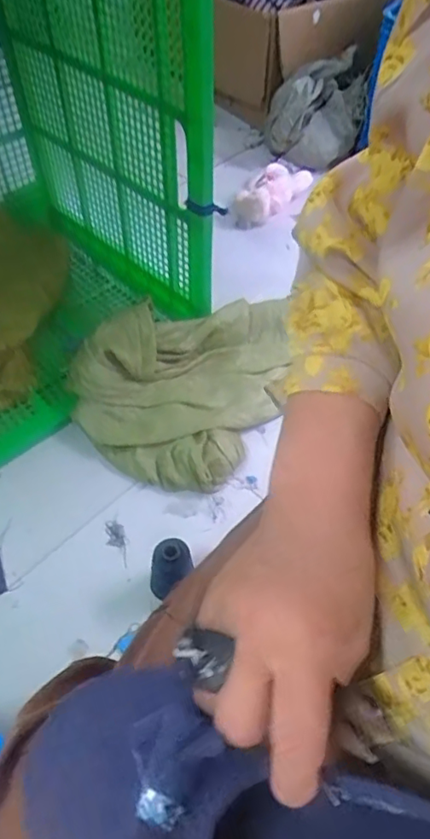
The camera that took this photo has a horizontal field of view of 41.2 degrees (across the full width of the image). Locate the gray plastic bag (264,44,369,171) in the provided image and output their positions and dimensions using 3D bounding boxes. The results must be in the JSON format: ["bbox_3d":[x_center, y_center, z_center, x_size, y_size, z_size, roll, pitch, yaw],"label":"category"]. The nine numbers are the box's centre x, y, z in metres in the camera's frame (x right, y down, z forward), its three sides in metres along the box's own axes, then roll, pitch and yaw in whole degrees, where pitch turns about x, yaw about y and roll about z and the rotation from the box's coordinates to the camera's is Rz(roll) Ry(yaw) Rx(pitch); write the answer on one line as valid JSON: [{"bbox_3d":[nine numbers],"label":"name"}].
[{"bbox_3d":[0.259,-0.795,1.468,0.244,0.194,0.238,9,53,6],"label":"gray plastic bag"}]

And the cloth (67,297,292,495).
[{"bbox_3d":[-0.020,-0.090,1.038,0.325,0.122,0.453,37,60,24],"label":"cloth"}]

